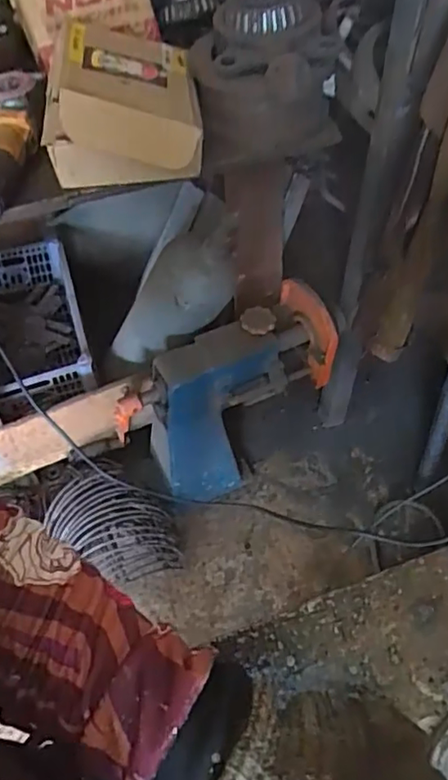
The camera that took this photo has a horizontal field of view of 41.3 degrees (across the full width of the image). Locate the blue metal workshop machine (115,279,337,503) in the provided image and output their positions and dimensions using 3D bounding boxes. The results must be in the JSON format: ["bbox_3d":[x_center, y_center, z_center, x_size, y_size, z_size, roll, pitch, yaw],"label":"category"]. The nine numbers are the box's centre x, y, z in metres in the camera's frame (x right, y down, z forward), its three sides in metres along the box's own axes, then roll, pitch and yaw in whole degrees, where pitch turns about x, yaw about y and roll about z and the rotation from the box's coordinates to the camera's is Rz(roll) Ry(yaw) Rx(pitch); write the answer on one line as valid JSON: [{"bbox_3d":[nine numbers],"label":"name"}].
[{"bbox_3d":[-0.001,0.031,1.281,0.441,0.428,0.181,-22,56,-13],"label":"blue metal workshop machine"}]

